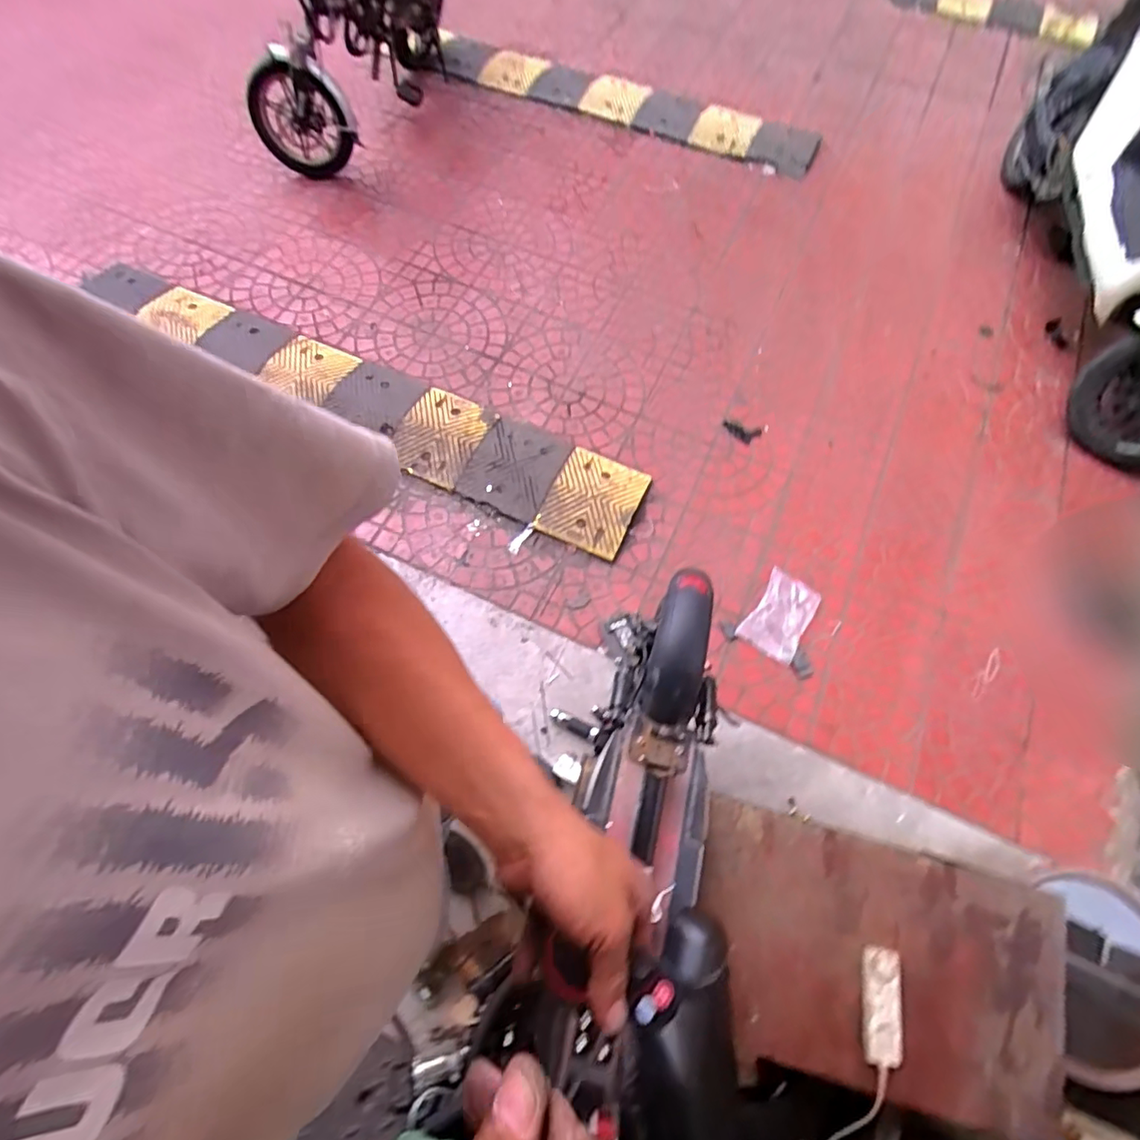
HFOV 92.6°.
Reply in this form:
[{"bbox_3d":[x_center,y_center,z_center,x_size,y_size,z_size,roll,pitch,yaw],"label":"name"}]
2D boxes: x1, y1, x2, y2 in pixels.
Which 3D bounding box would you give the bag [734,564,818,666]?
[{"bbox_3d":[0.554,0.120,1.431,0.147,0.026,0.218,33,70,13],"label":"bag"}]

